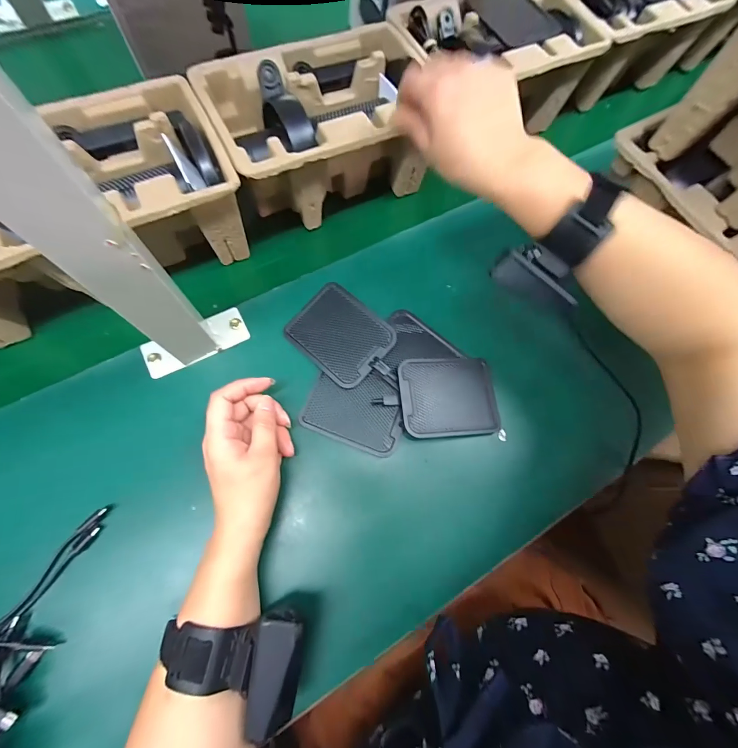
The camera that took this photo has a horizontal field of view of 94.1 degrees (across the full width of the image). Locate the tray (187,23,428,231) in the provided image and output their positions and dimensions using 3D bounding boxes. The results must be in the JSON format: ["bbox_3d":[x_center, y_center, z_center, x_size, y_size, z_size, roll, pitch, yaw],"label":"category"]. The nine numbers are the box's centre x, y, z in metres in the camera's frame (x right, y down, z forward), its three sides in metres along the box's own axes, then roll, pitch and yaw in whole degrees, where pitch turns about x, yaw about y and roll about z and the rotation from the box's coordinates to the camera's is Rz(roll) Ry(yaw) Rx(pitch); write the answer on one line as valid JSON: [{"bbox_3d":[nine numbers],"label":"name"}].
[{"bbox_3d":[-0.045,-0.261,0.382,0.222,0.111,0.149,-26,73,-11],"label":"tray"}]

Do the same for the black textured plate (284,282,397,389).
[{"bbox_3d":[-0.030,-0.041,0.357,0.079,0.007,0.098,-45,78,-7],"label":"black textured plate"}]

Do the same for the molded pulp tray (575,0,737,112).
[{"bbox_3d":[0.350,-0.486,0.489,0.230,0.109,0.152,-27,73,-11],"label":"molded pulp tray"}]

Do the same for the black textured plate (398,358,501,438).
[{"bbox_3d":[0.081,0.023,0.348,0.102,0.008,0.078,-1,74,-15],"label":"black textured plate"}]

